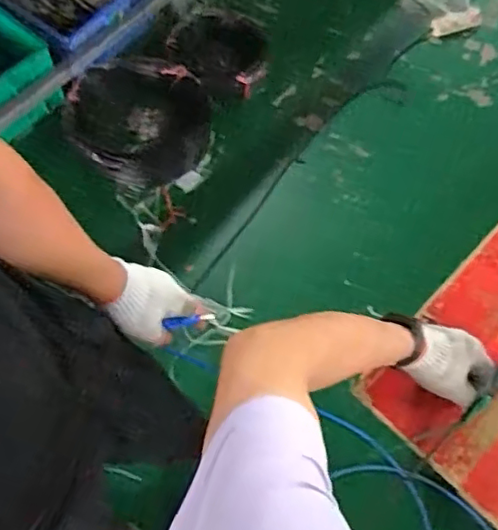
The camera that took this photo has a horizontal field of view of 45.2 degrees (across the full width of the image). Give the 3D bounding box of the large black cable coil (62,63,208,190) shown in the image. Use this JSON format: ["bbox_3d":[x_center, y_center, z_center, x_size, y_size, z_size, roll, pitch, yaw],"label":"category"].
[{"bbox_3d":[-0.327,-0.429,1.807,0.421,0.117,0.406,0,66,0],"label":"large black cable coil"}]

